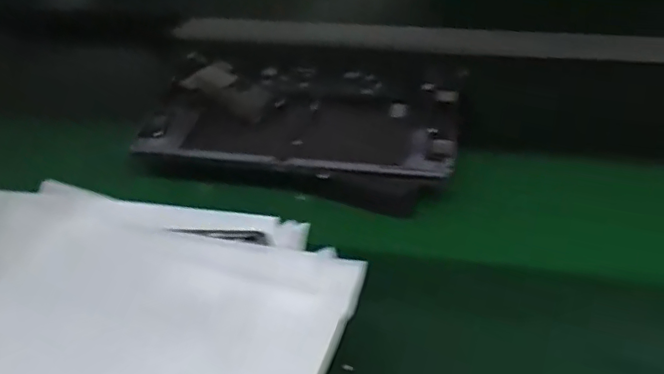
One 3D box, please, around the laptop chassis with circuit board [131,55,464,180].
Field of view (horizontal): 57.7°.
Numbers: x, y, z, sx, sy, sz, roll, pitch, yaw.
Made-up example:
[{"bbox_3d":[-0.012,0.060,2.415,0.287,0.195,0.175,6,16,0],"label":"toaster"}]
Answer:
[{"bbox_3d":[-0.023,-0.062,0.508,0.253,0.026,0.144,7,41,13],"label":"laptop chassis with circuit board"}]

